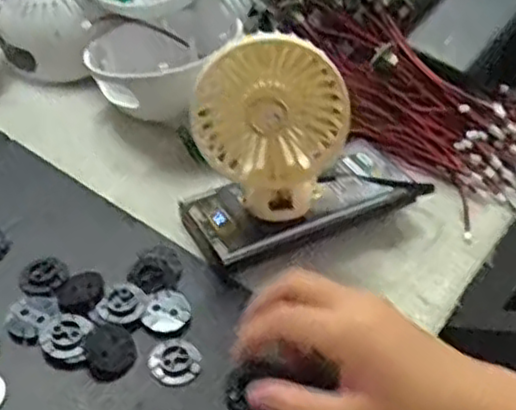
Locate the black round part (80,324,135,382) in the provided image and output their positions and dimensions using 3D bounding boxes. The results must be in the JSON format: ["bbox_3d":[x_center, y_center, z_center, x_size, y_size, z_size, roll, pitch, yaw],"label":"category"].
[{"bbox_3d":[-0.082,0.080,0.393,0.028,0.006,0.032,-19,47,-23],"label":"black round part"}]

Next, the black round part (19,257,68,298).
[{"bbox_3d":[-0.129,0.042,0.429,0.027,0.004,0.029,3,42,-2],"label":"black round part"}]

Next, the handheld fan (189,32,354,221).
[{"bbox_3d":[0.007,-0.045,0.417,0.087,0.103,0.034,10,44,6],"label":"handheld fan"}]

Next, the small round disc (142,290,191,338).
[{"bbox_3d":[-0.052,0.062,0.416,0.026,0.004,0.031,17,44,13],"label":"small round disc"}]

